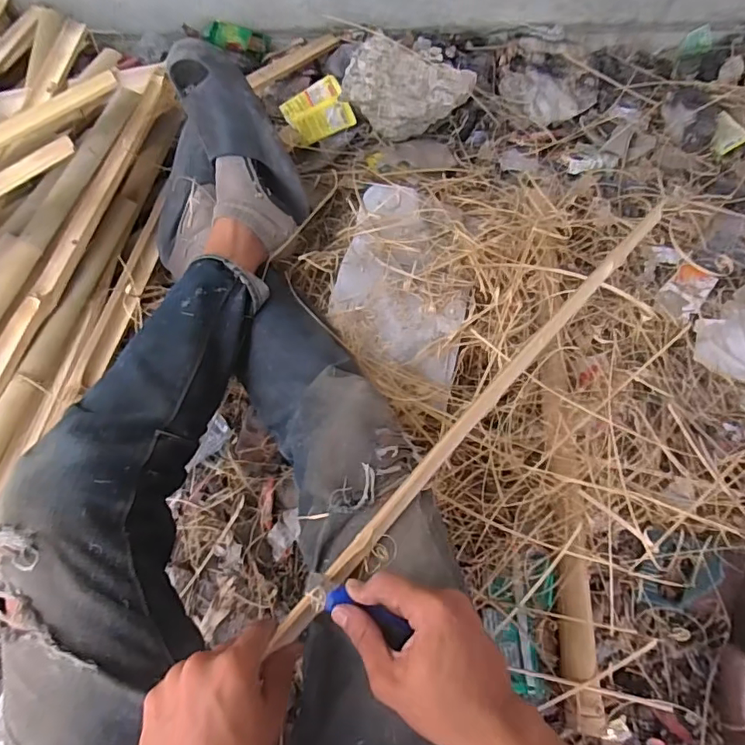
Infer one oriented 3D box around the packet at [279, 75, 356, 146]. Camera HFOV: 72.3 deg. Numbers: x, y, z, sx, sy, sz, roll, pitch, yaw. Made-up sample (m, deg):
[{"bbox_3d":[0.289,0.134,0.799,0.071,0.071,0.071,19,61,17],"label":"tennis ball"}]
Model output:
[{"bbox_3d":[-0.107,-0.503,0.991,0.121,0.058,0.091,-28,69,-15],"label":"packet"}]

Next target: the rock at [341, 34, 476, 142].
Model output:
[{"bbox_3d":[0.066,-0.529,0.970,0.213,0.106,0.160,23,66,8],"label":"rock"}]

